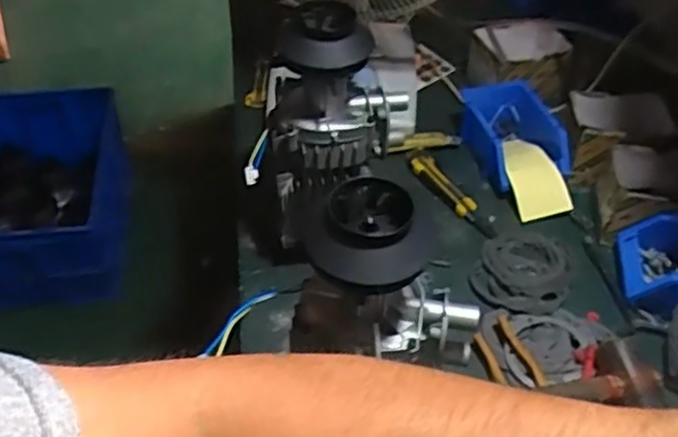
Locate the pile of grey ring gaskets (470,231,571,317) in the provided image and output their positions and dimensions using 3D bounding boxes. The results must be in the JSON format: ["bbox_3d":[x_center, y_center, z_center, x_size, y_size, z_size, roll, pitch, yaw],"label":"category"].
[{"bbox_3d":[0.249,0.067,0.939,0.118,0.026,0.155,24,49,19],"label":"pile of grey ring gaskets"}]

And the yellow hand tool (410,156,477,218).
[{"bbox_3d":[0.153,-0.053,1.052,0.042,0.014,0.129,-19,50,-20],"label":"yellow hand tool"}]

